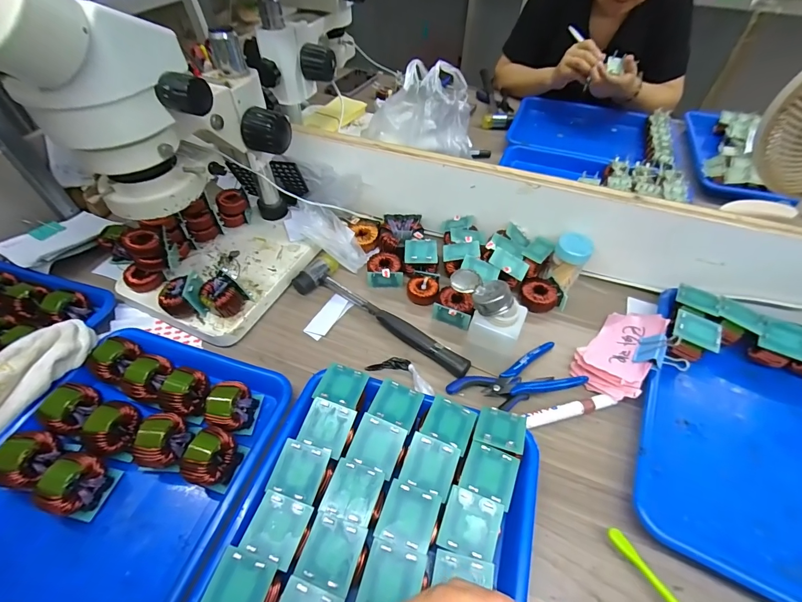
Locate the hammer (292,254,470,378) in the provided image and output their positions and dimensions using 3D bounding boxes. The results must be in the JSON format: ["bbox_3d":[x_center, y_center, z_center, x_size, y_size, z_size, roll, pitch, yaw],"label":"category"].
[{"bbox_3d":[-0.022,0.011,0.489,0.259,0.027,0.064,26,55,20],"label":"hammer"}]

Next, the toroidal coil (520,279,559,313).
[{"bbox_3d":[0.186,-0.008,0.504,0.047,0.018,0.046,0,50,0],"label":"toroidal coil"}]

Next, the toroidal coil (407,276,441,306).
[{"bbox_3d":[0.031,-0.016,0.510,0.043,0.014,0.041,0,50,0],"label":"toroidal coil"}]

